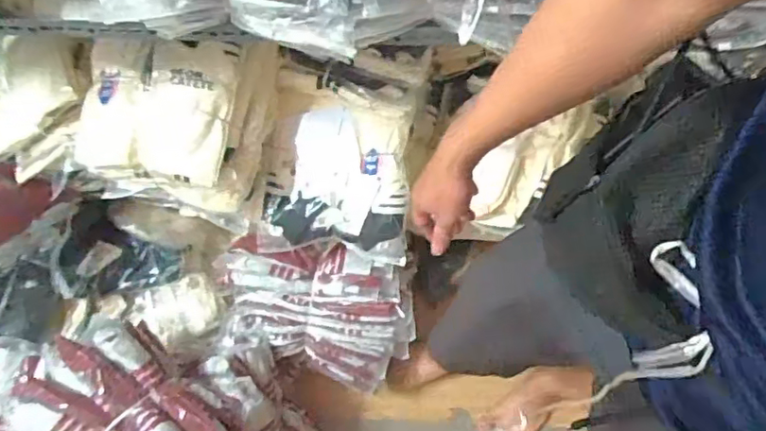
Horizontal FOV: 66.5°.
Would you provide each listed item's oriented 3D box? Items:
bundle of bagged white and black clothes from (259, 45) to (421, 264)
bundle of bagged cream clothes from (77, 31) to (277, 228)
[{"bbox_3d":[-0.074,-0.107,1.060,0.251,0.140,0.348,6,96,8],"label":"bundle of bagged white and black clothes"},{"bbox_3d":[-0.328,-0.160,0.940,0.266,0.140,0.308,15,99,9],"label":"bundle of bagged cream clothes"}]

